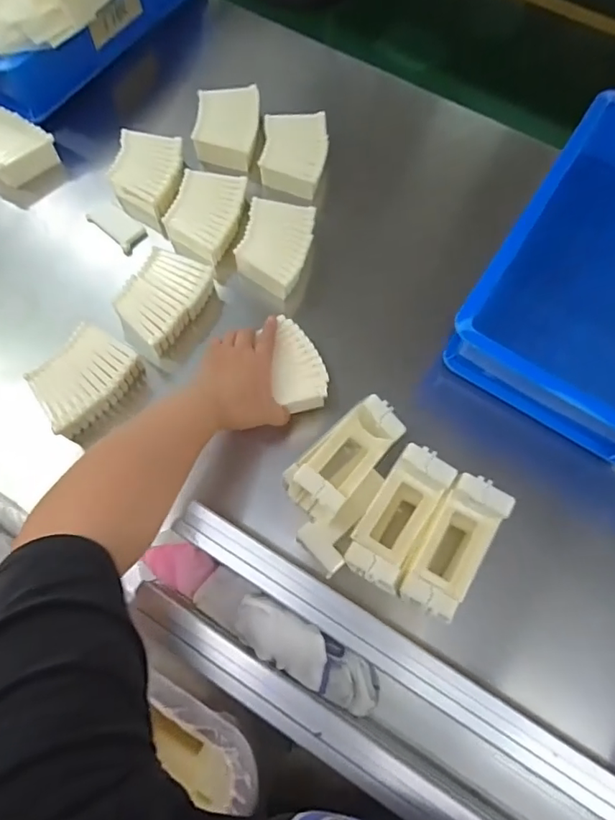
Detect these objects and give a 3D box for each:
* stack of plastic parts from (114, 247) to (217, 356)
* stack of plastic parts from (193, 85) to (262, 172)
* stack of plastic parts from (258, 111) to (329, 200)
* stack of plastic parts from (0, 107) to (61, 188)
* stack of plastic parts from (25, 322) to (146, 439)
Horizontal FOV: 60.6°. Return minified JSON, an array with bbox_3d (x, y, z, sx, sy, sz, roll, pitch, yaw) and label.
[{"bbox_3d":[-0.171,-0.126,0.631,0.087,0.052,0.117,31,72,9],"label":"stack of plastic parts"},{"bbox_3d":[-0.105,-0.382,0.707,0.083,0.034,0.106,3,70,0],"label":"stack of plastic parts"},{"bbox_3d":[-0.018,-0.338,0.696,0.088,0.036,0.108,8,70,1],"label":"stack of plastic parts"},{"bbox_3d":[-0.392,-0.342,0.687,0.108,0.043,0.080,27,72,8],"label":"stack of plastic parts"},{"bbox_3d":[-0.250,-0.033,0.589,0.080,0.052,0.116,41,74,12],"label":"stack of plastic parts"}]

